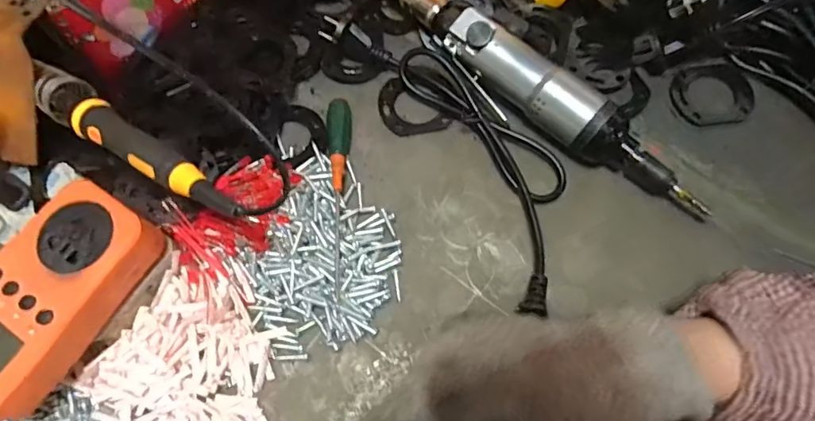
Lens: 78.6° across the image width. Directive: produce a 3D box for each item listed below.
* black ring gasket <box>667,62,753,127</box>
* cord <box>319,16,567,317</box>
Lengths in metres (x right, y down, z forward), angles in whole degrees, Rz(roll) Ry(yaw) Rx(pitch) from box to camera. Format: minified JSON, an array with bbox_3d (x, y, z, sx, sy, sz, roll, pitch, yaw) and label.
[{"bbox_3d":[0.229,-0.088,0.377,0.059,0.005,0.050,-7,74,-4],"label":"black ring gasket"},{"bbox_3d":[0.043,-0.056,0.347,0.085,0.026,0.249,-30,77,-10],"label":"cord"}]

